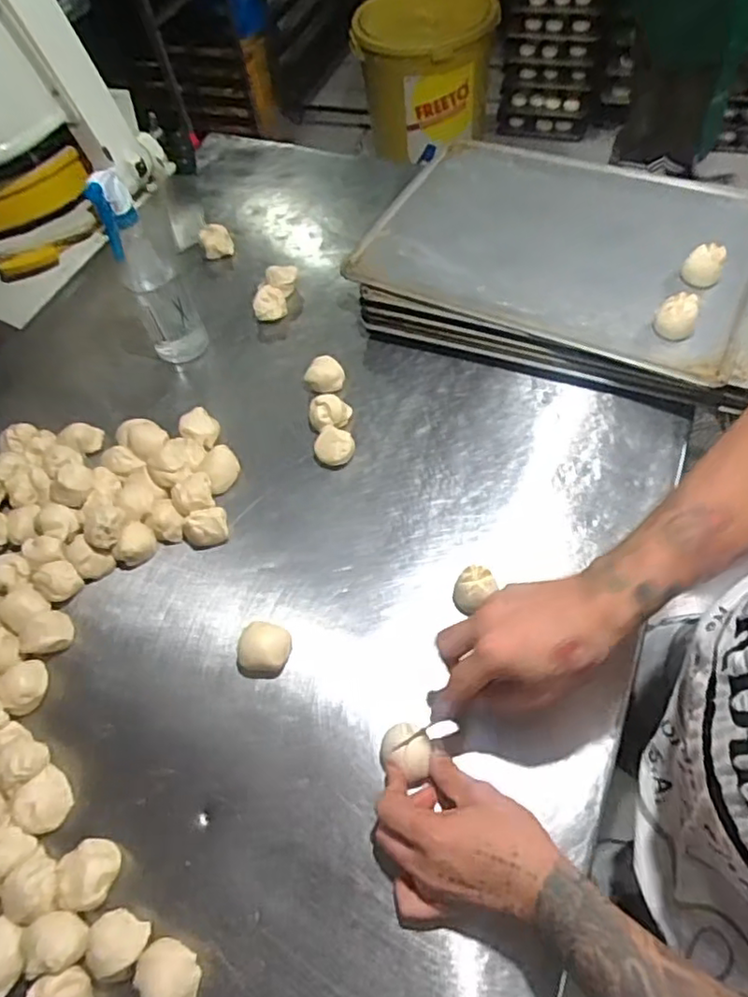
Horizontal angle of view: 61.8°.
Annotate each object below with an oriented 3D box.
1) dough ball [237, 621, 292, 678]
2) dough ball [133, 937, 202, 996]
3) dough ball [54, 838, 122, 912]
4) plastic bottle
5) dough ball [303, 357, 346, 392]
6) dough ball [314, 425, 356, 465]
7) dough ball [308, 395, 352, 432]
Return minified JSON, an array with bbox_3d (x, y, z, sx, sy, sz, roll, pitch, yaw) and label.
[{"bbox_3d":[-0.101,0.139,0.575,0.051,0.024,0.045,0,58,5],"label":"dough ball"},{"bbox_3d":[-0.150,0.349,0.455,0.041,0.025,0.050,-32,61,-15],"label":"dough ball"},{"bbox_3d":[-0.225,0.295,0.492,0.043,0.029,0.048,-6,58,1],"label":"dough ball"},{"bbox_3d":[-0.255,-0.254,0.717,0.072,0.243,0.075,-22,59,-9],"label":"plastic bottle"},{"bbox_3d":[-0.061,-0.147,0.763,0.048,0.037,0.040,-16,58,-6],"label":"dough ball"},{"bbox_3d":[-0.044,-0.055,0.694,0.047,0.034,0.036,36,67,23],"label":"dough ball"},{"bbox_3d":[-0.051,-0.096,0.723,0.043,0.031,0.042,-2,58,3],"label":"dough ball"}]

